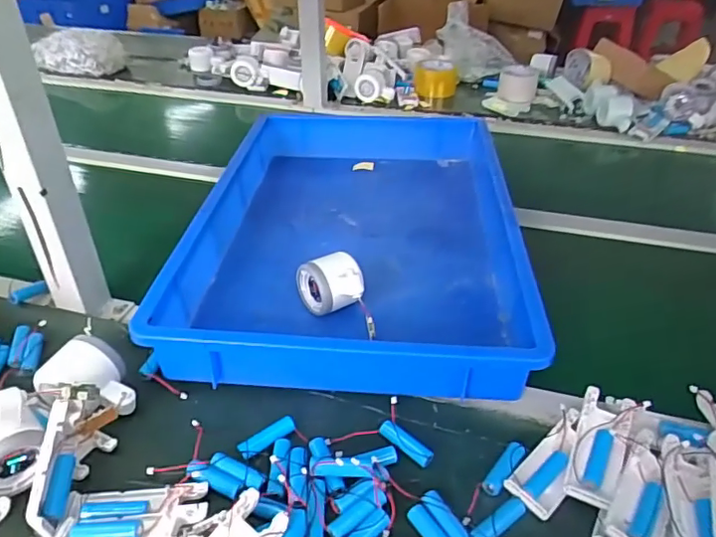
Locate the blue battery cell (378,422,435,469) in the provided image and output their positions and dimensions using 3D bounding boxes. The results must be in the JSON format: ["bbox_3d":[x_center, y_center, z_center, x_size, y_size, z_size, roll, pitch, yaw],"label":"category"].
[{"bbox_3d":[0.041,0.149,0.478,0.015,0.011,0.052,-29,47,-34],"label":"blue battery cell"}]

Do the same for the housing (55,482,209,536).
[{"bbox_3d":[-0.165,0.186,0.410,0.103,0.022,0.061,-1,37,-4],"label":"housing"}]

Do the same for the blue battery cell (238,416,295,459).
[{"bbox_3d":[-0.077,0.146,0.480,0.054,0.014,0.017,-28,46,-34],"label":"blue battery cell"}]

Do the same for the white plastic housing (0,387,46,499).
[{"bbox_3d":[-0.278,0.133,0.433,0.059,0.074,0.050,-27,46,-33],"label":"white plastic housing"}]

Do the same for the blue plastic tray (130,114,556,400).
[{"bbox_3d":[0.004,-0.076,0.724,0.359,0.078,0.577,4,37,2],"label":"blue plastic tray"}]

